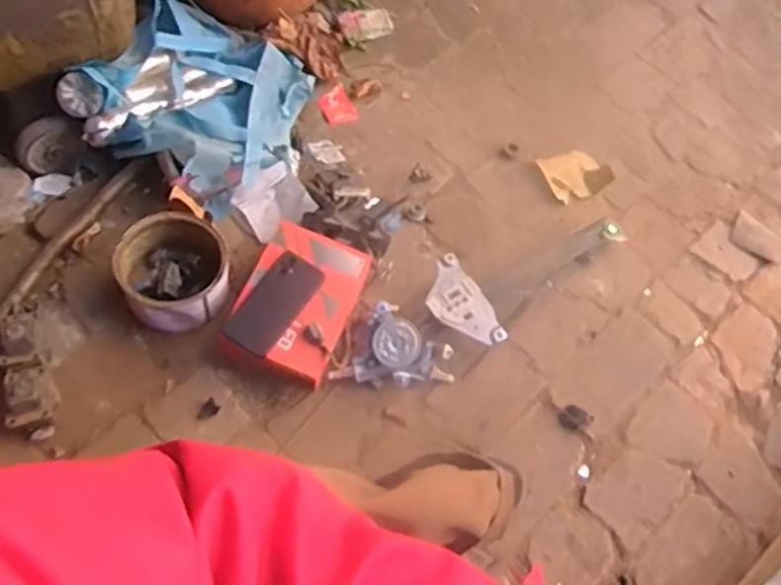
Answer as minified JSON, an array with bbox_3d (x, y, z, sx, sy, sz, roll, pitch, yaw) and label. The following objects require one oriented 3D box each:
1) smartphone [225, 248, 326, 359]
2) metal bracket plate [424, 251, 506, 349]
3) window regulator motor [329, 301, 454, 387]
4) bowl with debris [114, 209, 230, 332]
[{"bbox_3d":[-0.170,0.014,1.014,0.078,0.015,0.159,33,63,10],"label":"smartphone"},{"bbox_3d":[0.113,0.024,1.087,0.089,0.048,0.165,-31,70,-21],"label":"metal bracket plate"},{"bbox_3d":[0.005,0.084,1.036,0.181,0.075,0.105,5,62,-5],"label":"window regulator motor"},{"bbox_3d":[-0.322,-0.031,1.041,0.149,0.116,0.153,3,62,-6],"label":"bowl with debris"}]

